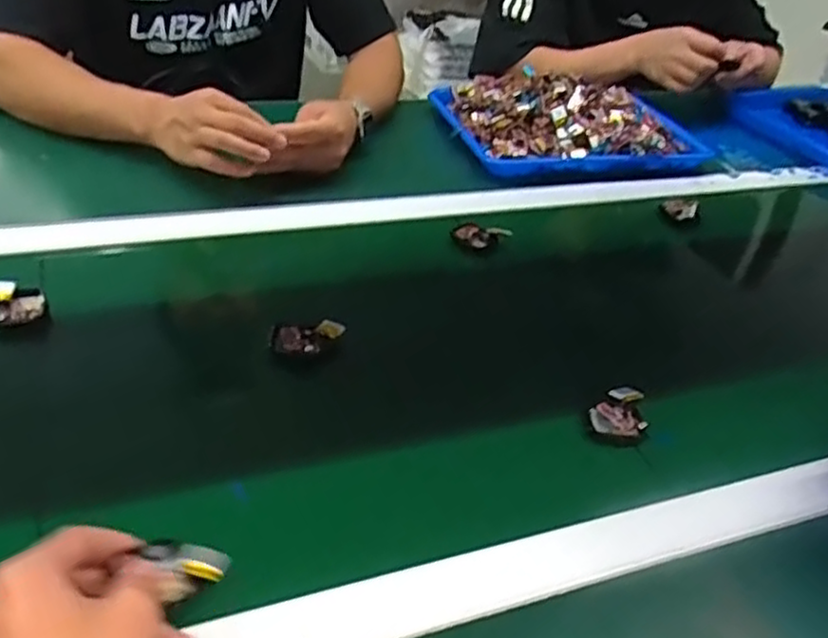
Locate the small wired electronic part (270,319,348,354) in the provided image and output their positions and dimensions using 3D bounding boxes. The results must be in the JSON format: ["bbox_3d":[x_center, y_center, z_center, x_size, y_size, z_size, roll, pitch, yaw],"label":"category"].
[{"bbox_3d":[-0.085,0.014,0.594,0.059,0.013,0.030,-3,36,-13],"label":"small wired electronic part"}]

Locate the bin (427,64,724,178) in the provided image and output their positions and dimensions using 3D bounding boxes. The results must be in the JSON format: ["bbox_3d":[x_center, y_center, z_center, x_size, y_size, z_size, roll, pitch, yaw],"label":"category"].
[{"bbox_3d":[0.209,-0.271,0.983,0.333,0.062,0.232,-3,36,-13],"label":"bin"}]

